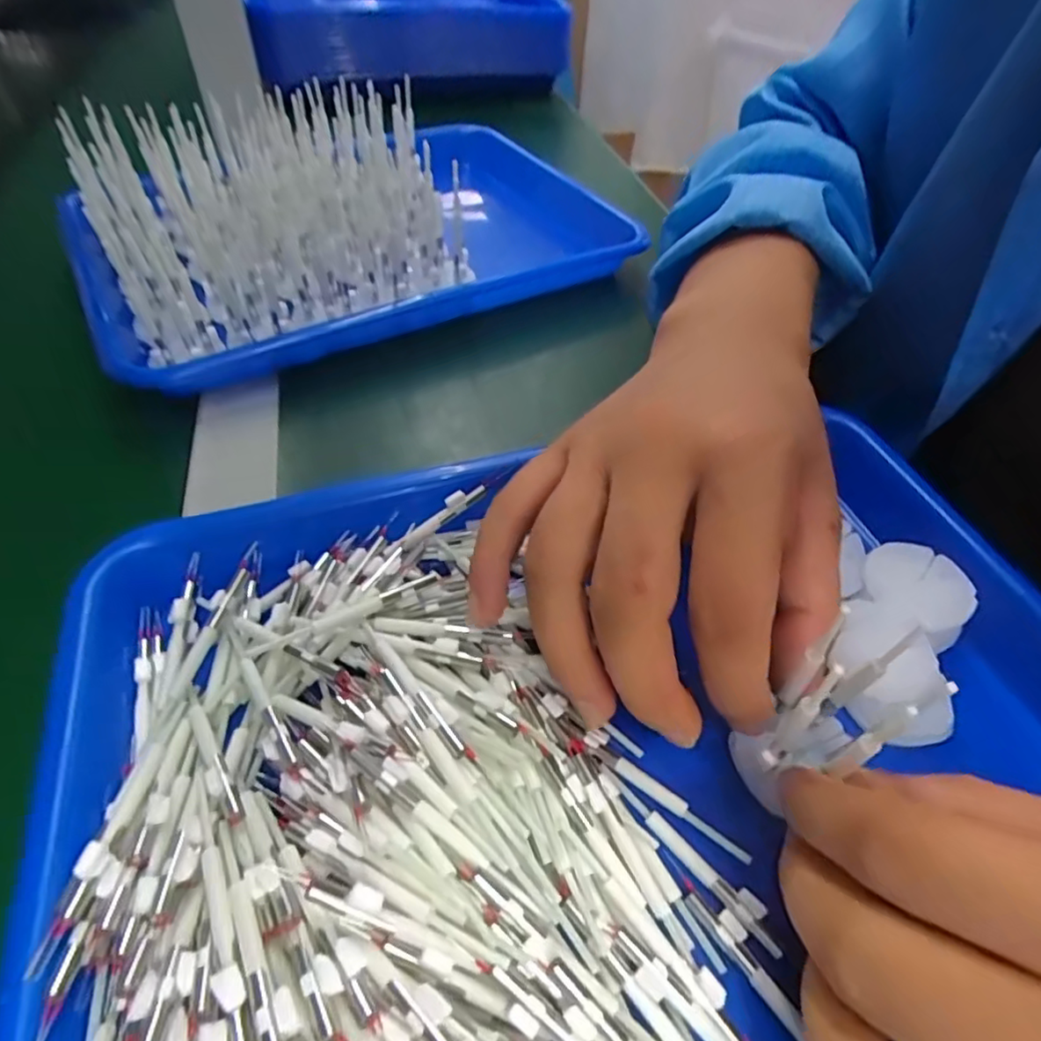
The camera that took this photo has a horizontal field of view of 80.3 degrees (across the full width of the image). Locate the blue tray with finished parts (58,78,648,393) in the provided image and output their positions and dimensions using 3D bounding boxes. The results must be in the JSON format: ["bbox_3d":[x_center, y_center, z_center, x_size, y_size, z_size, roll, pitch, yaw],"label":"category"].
[{"bbox_3d":[-0.102,-0.202,0.399,0.324,0.086,0.223,-23,54,-22],"label":"blue tray with finished parts"}]

